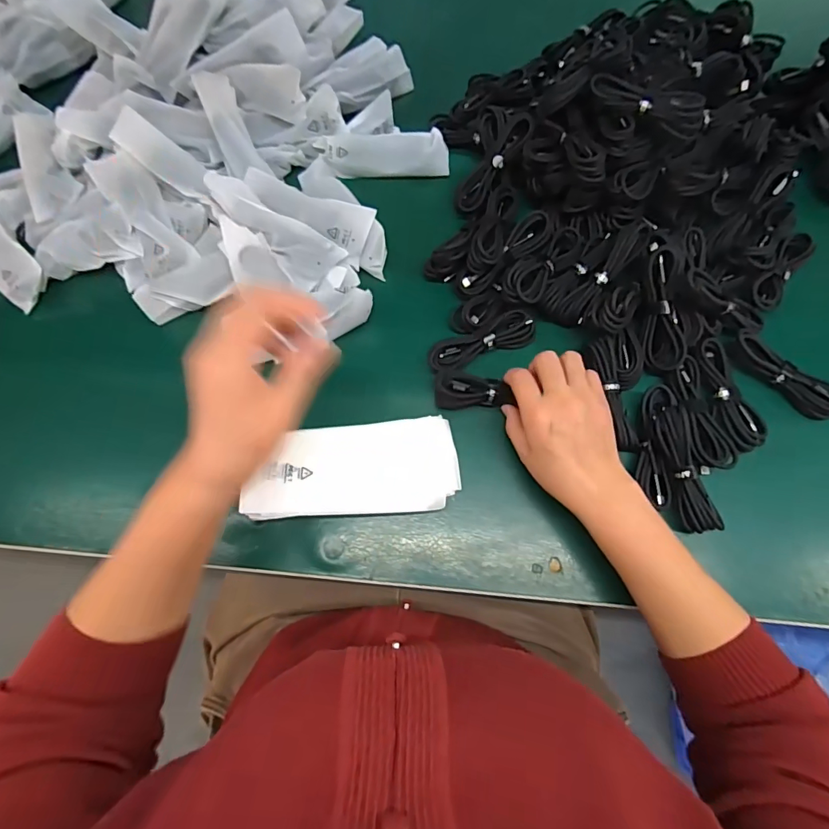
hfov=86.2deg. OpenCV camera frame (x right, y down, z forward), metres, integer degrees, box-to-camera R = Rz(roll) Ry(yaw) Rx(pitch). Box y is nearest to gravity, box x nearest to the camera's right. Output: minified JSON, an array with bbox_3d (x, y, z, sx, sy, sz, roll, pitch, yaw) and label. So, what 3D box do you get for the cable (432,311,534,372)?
[{"bbox_3d":[0.068,-0.073,0.442,0.111,0.021,0.034,-25,74,-6],"label":"cable"}]

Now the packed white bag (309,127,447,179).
[{"bbox_3d":[-0.036,-0.304,0.508,0.147,0.028,0.052,-2,73,1],"label":"packed white bag"}]

